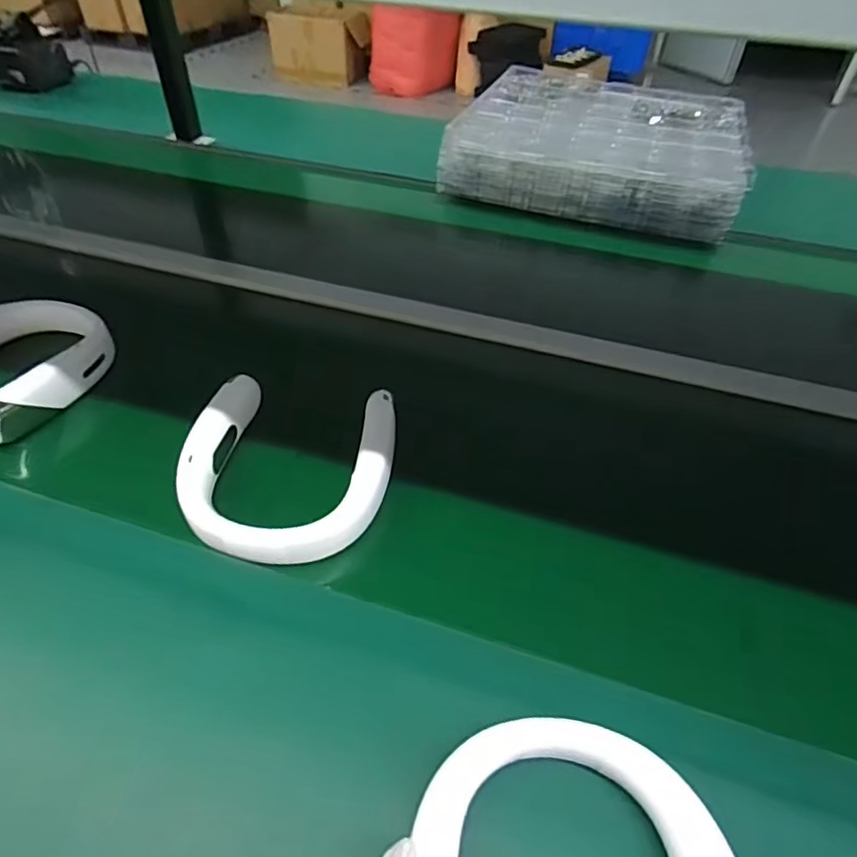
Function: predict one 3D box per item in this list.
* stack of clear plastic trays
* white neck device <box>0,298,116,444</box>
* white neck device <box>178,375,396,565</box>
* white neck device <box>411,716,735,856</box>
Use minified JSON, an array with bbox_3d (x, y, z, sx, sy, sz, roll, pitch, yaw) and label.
[{"bbox_3d":[0.362,-0.599,1.166,0.534,0.119,0.526,16,45,14],"label":"stack of clear plastic trays"},{"bbox_3d":[-0.474,-0.072,0.632,0.171,0.060,0.200,11,44,9],"label":"white neck device"},{"bbox_3d":[-0.133,0.035,0.533,0.193,0.047,0.198,6,44,4],"label":"white neck device"},{"bbox_3d":[0.087,0.254,0.306,0.192,0.035,0.160,20,46,18],"label":"white neck device"}]

